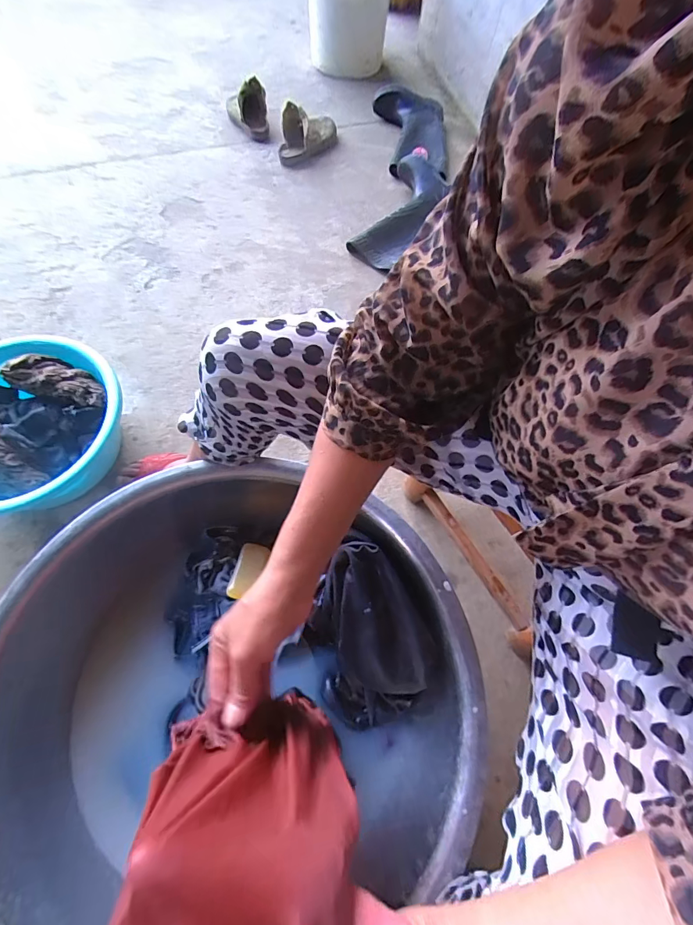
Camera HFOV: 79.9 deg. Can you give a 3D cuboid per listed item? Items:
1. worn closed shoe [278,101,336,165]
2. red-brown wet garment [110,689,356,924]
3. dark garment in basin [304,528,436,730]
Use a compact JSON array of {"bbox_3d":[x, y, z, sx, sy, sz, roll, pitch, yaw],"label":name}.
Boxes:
[{"bbox_3d":[-0.136,-1.066,1.322,0.095,0.112,0.266,31,65,12],"label":"worn closed shoe"},{"bbox_3d":[-0.067,0.222,0.247,0.136,0.234,0.075,18,90,6],"label":"red-brown wet garment"},{"bbox_3d":[0.025,0.255,0.623,0.161,0.139,0.249,-18,65,-13],"label":"dark garment in basin"}]

